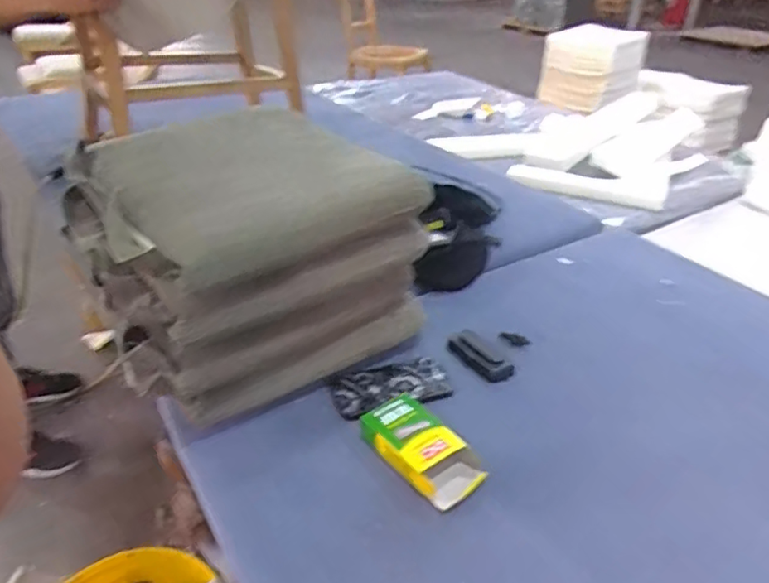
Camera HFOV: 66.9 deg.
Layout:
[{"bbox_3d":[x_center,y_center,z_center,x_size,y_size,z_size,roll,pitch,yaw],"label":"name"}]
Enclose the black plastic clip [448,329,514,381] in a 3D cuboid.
[{"bbox_3d":[0.136,0.091,0.838,0.048,0.019,0.104,-21,39,-31],"label":"black plastic clip"}]

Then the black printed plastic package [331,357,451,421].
[{"bbox_3d":[0.010,0.125,0.780,0.160,0.010,0.080,-12,35,-21],"label":"black printed plastic package"}]

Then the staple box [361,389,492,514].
[{"bbox_3d":[0.042,0.181,0.678,0.082,0.032,0.146,-21,39,-31],"label":"staple box"}]

